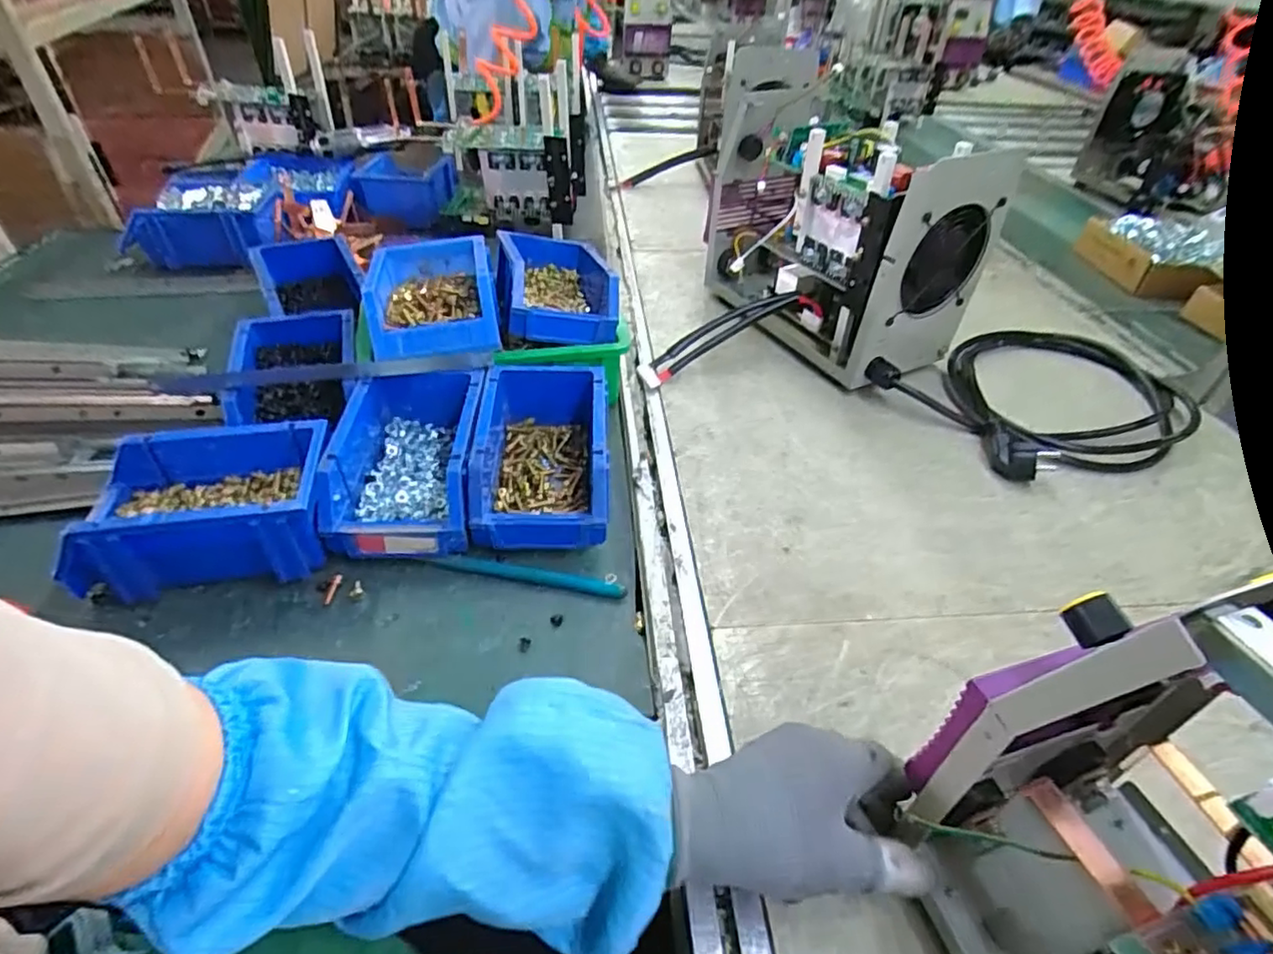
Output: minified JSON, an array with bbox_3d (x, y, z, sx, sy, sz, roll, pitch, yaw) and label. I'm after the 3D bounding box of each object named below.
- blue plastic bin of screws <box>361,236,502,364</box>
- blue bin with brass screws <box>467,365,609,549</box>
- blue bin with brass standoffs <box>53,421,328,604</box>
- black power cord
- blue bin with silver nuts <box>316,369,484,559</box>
[{"bbox_3d":[-0.188,-0.167,0.580,0.111,0.053,0.173,-12,43,-15],"label":"blue plastic bin of screws"},{"bbox_3d":[-0.074,-0.018,0.509,0.099,0.070,0.157,-1,42,-3],"label":"blue bin with brass screws"},{"bbox_3d":[-0.303,0.018,0.446,0.156,0.065,0.105,-6,42,-9],"label":"blue bin with brass standoffs"},{"bbox_3d":[0.453,-0.096,0.683,0.335,0.042,0.236,-23,47,-26],"label":"black power cord"},{"bbox_3d":[-0.183,-0.013,0.495,0.110,0.071,0.153,-3,42,-6],"label":"blue bin with silver nuts"}]

